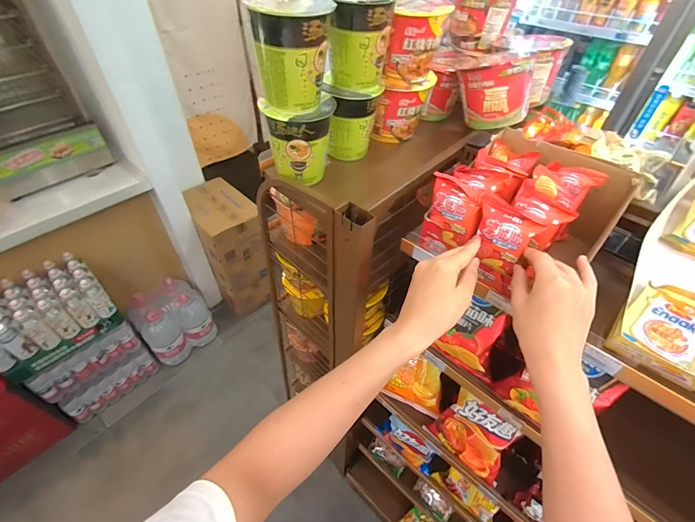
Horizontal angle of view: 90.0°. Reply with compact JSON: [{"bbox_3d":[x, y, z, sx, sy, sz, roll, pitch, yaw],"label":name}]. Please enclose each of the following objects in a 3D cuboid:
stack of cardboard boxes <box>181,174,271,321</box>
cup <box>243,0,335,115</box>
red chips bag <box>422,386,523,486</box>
[{"bbox_3d":[-0.578,-0.064,1.785,0.272,0.607,0.339,-21,51,-18],"label":"stack of cardboard boxes"},{"bbox_3d":[-0.069,-0.280,0.467,0.095,0.124,0.095,0,47,0],"label":"cup"},{"bbox_3d":[0.251,0.346,0.694,0.074,0.133,0.151,-32,55,-26],"label":"red chips bag"}]

